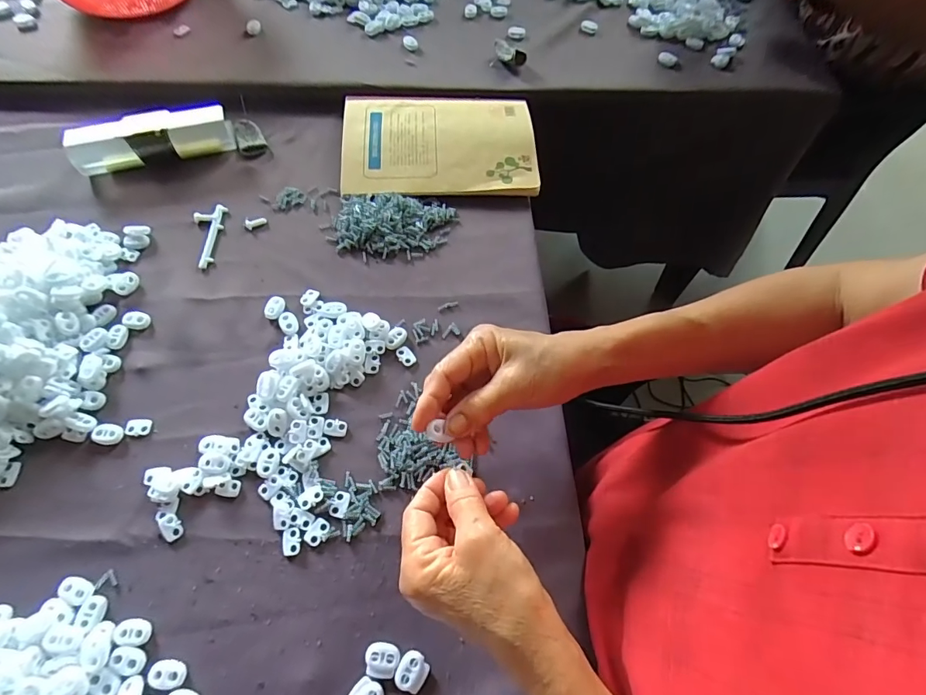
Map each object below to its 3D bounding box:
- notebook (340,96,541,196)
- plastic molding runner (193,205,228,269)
[{"bbox_3d":[-0.027,-0.226,0.495,0.207,0.011,0.139,-2,65,-3],"label":"notebook"},{"bbox_3d":[-0.252,-0.109,0.444,0.029,0.005,0.073,-1,65,-2],"label":"plastic molding runner"}]

